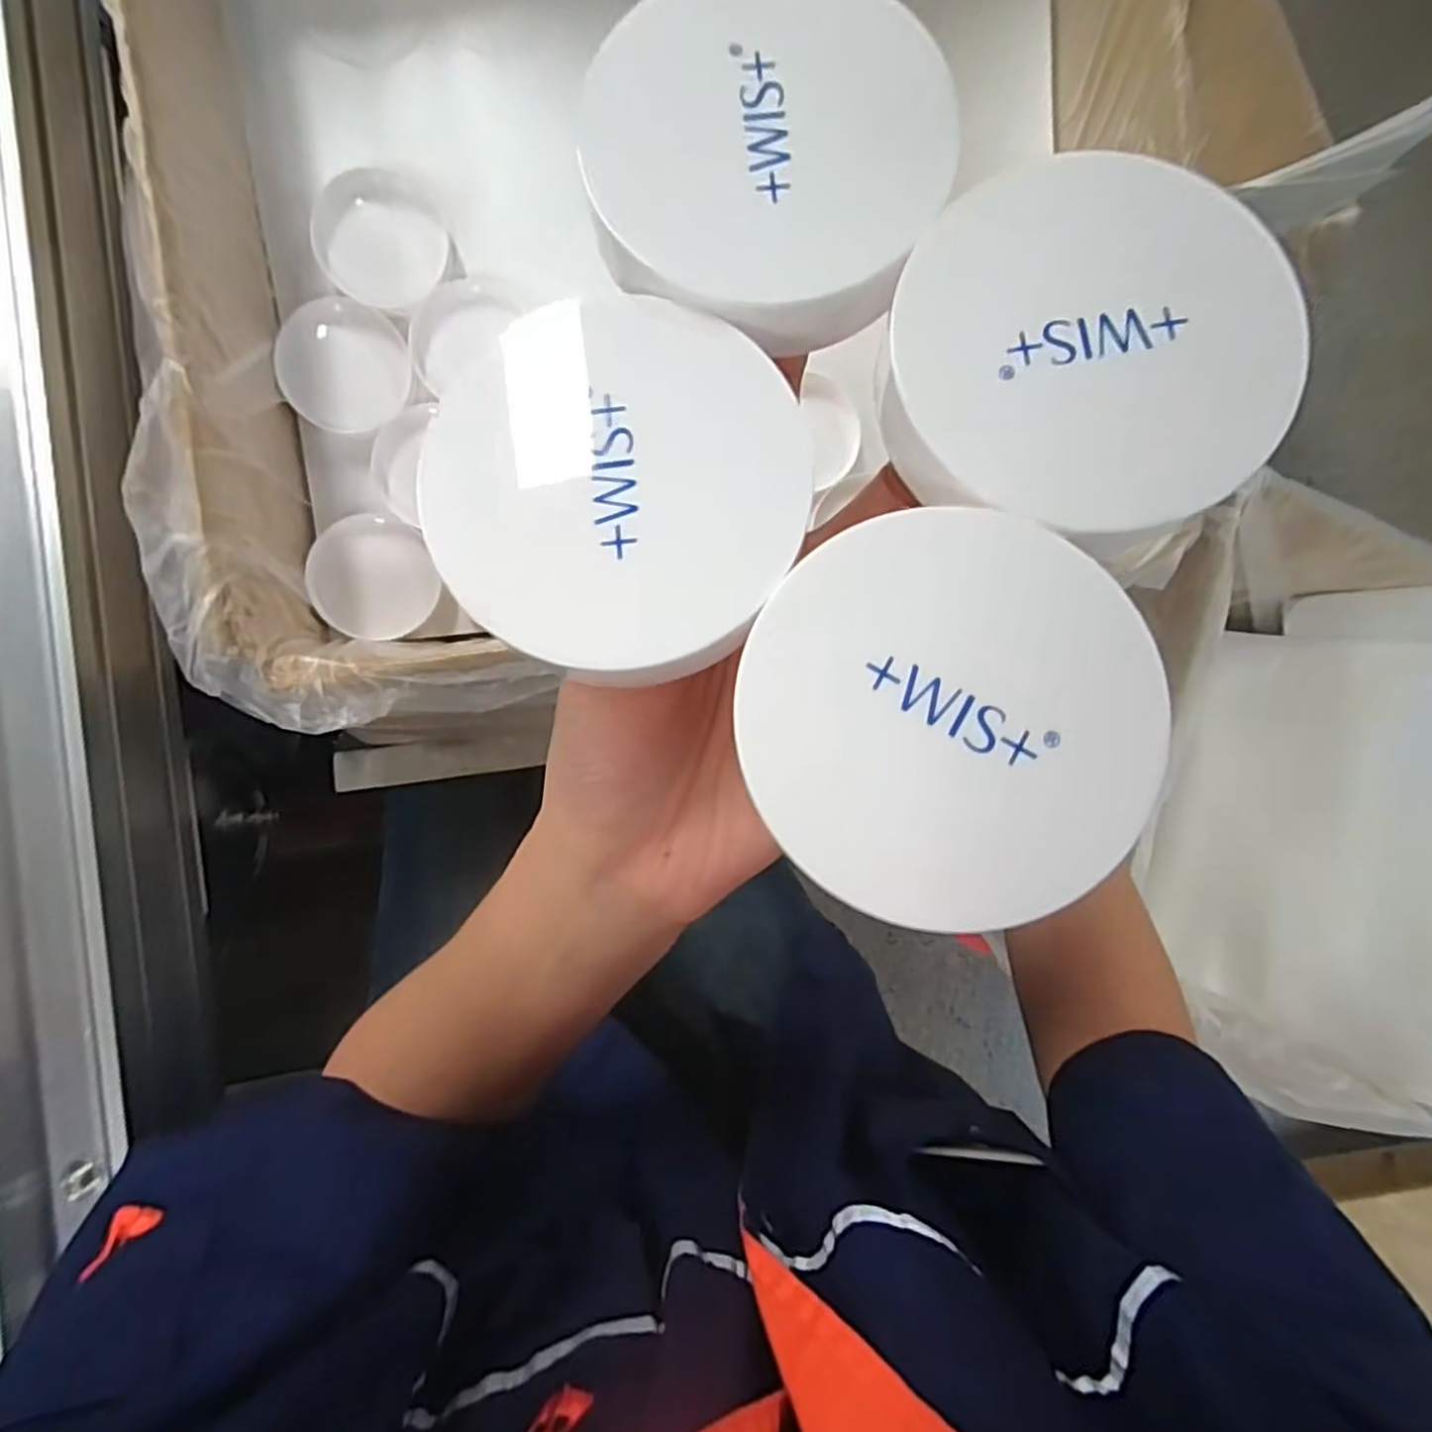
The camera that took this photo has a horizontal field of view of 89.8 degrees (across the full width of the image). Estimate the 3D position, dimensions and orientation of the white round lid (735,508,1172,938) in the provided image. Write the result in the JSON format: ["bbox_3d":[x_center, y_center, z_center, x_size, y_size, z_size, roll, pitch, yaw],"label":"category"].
[{"bbox_3d":[0.042,-0.001,0.131,0.071,0.011,0.072,0,85,-6],"label":"white round lid"}]

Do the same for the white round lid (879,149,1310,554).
[{"bbox_3d":[0.072,-0.072,0.138,0.072,0.011,0.076,0,85,-6],"label":"white round lid"}]

